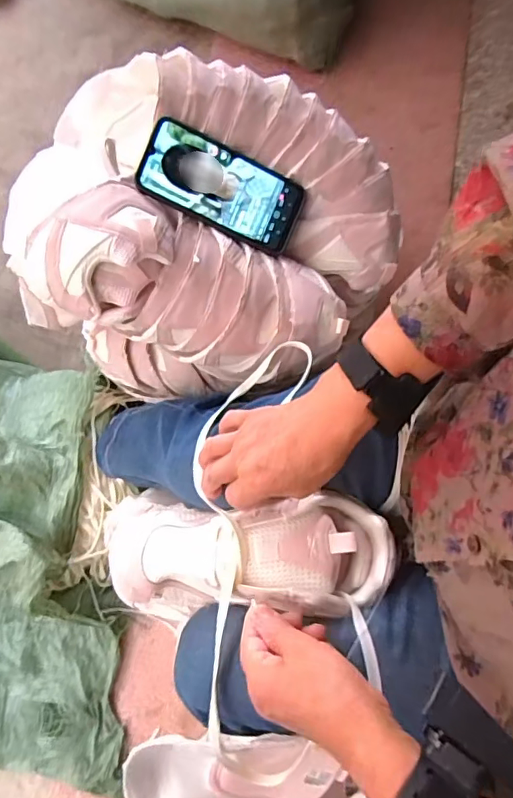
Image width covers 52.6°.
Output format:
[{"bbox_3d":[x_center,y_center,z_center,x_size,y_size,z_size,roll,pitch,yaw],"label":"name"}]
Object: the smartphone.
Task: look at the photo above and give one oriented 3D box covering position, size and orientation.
[{"bbox_3d":[-0.033,-0.215,0.526,0.163,0.011,0.080,20,91,-14],"label":"smartphone"}]

